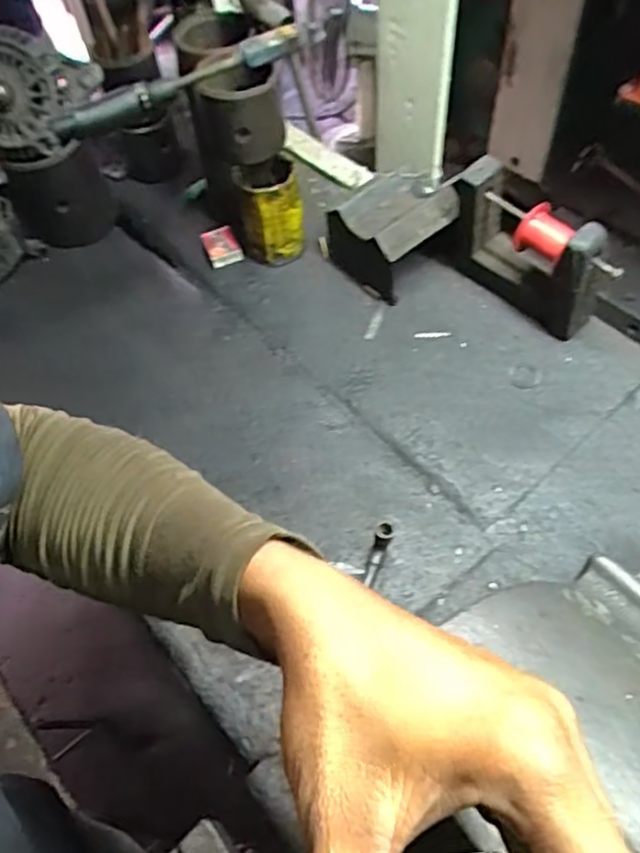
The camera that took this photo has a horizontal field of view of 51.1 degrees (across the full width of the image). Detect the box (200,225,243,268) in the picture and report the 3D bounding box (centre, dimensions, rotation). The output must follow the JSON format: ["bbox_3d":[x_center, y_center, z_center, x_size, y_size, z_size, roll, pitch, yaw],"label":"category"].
[{"bbox_3d":[-0.124,-0.228,0.852,0.044,0.015,0.064,-20,57,-9],"label":"box"}]

